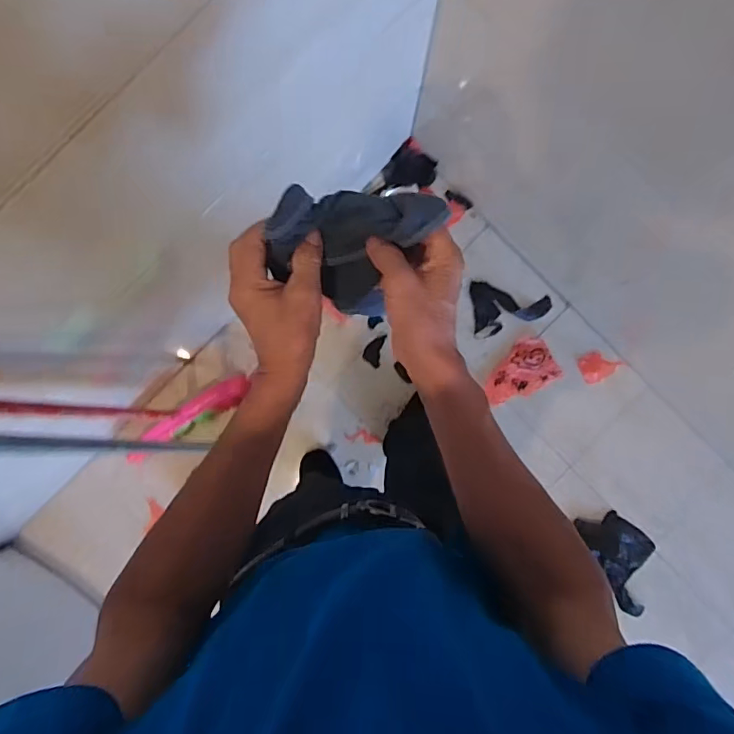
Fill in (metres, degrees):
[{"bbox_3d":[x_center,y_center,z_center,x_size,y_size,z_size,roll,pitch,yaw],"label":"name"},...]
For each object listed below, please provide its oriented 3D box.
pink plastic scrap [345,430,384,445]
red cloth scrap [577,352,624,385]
[{"bbox_3d":[-0.008,0.182,1.333,0.097,0.010,0.036,11,89,0],"label":"pink plastic scrap"},{"bbox_3d":[0.629,-0.005,1.380,0.113,0.013,0.078,-25,89,-1],"label":"red cloth scrap"}]

